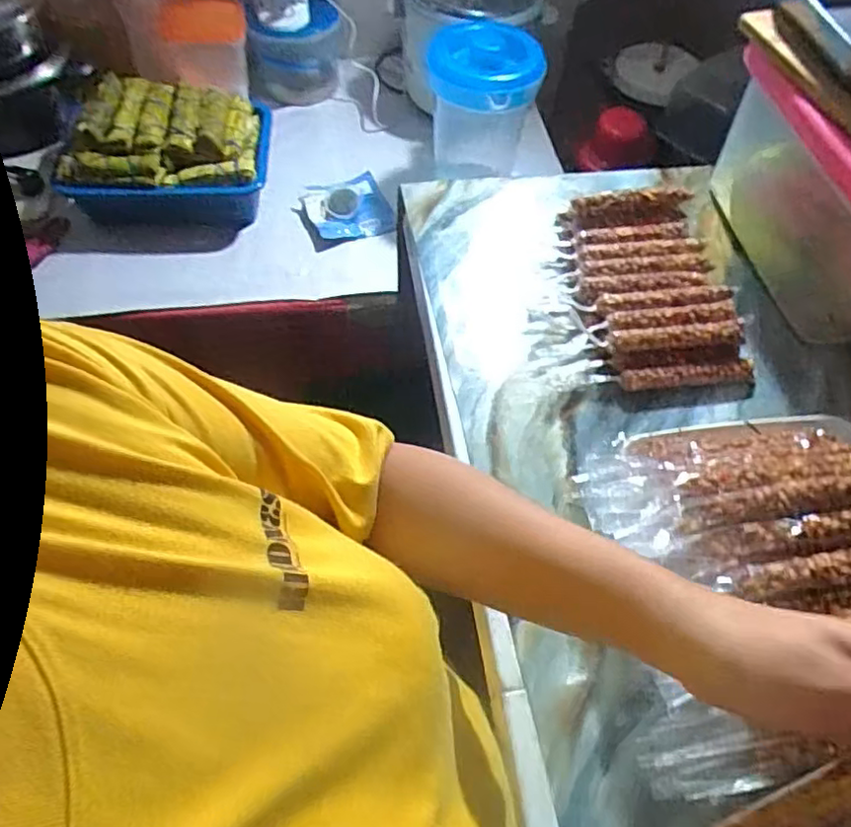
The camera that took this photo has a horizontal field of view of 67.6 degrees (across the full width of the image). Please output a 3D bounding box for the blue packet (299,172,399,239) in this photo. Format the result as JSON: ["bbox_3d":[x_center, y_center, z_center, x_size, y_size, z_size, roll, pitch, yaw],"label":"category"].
[{"bbox_3d":[-0.127,-0.341,1.062,0.134,0.023,0.134,-20,61,-14],"label":"blue packet"}]

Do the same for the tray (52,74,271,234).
[{"bbox_3d":[-0.407,-0.411,1.017,0.299,0.153,0.204,-2,58,-4],"label":"tray"}]

